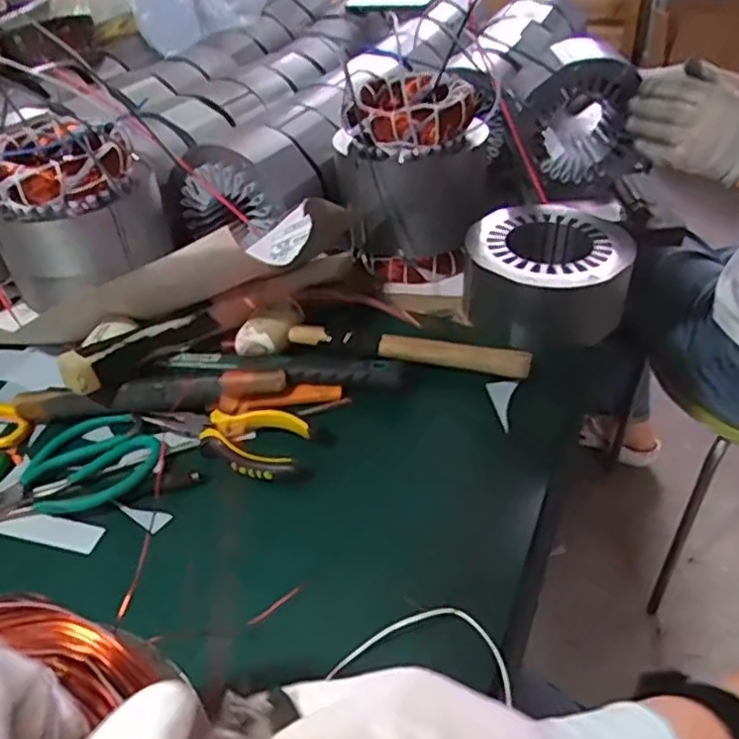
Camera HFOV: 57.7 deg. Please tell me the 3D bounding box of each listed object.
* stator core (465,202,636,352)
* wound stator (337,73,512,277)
[{"bbox_3d":[0.176,-0.092,0.675,0.156,0.085,0.156,16,44,21],"label":"stator core"},{"bbox_3d":[0.050,-0.209,0.731,0.157,0.178,0.146,-5,40,-2],"label":"wound stator"}]

